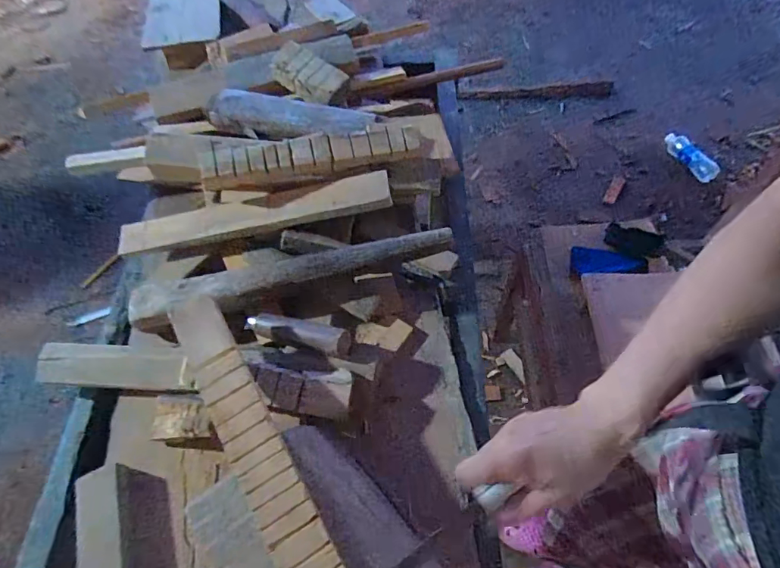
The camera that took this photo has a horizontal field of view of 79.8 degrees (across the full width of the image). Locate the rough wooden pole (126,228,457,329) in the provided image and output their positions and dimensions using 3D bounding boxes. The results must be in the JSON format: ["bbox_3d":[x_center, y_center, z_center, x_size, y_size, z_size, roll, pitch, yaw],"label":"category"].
[{"bbox_3d":[-0.124,-0.013,0.598,0.415,0.044,0.050,-12,58,-4],"label":"rough wooden pole"}]

